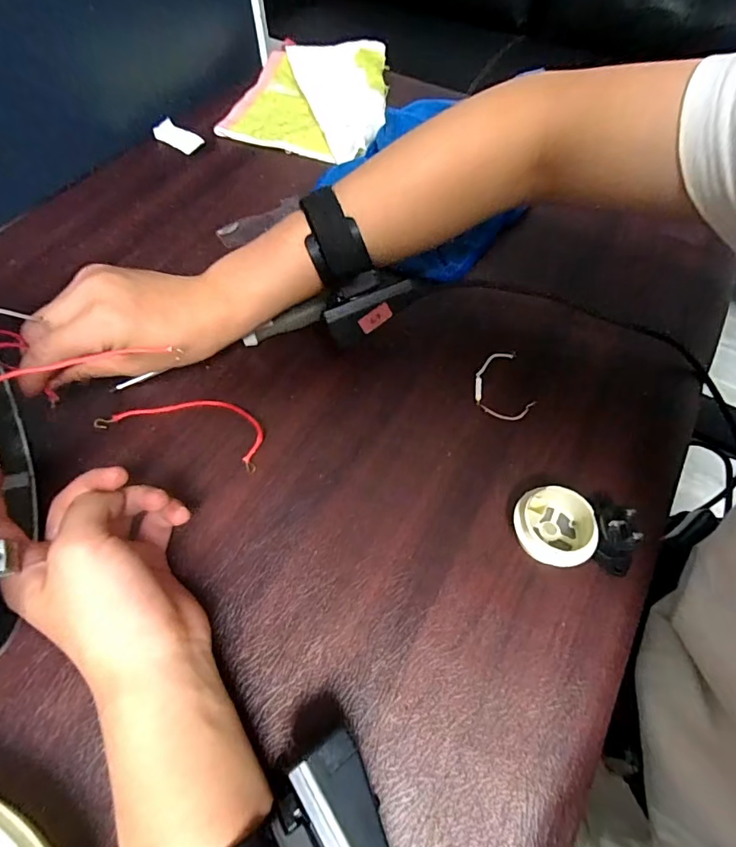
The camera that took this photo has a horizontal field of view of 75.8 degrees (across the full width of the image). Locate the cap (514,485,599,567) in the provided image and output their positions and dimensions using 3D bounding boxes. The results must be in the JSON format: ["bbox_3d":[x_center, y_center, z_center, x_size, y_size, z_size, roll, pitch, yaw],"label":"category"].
[{"bbox_3d":[0.111,0.060,0.282,0.044,0.021,0.049,10,59,5],"label":"cap"}]

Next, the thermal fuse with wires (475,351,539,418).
[{"bbox_3d":[0.096,-0.028,0.344,0.041,0.007,0.054,-11,59,-7],"label":"thermal fuse with wires"}]

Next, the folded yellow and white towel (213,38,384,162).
[{"bbox_3d":[-0.052,-0.370,0.533,0.174,0.031,0.213,17,59,9],"label":"folded yellow and white towel"}]

